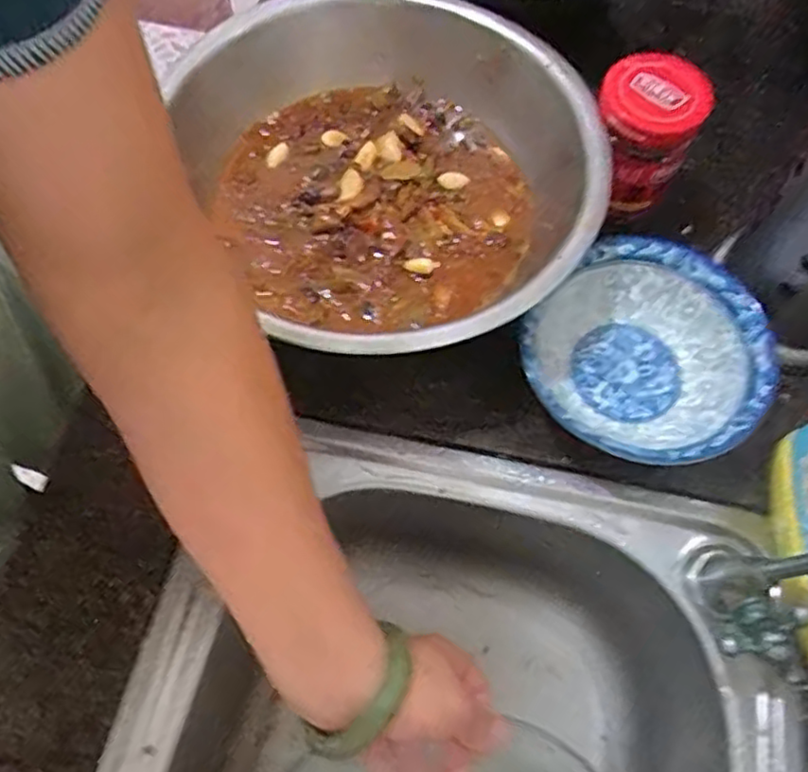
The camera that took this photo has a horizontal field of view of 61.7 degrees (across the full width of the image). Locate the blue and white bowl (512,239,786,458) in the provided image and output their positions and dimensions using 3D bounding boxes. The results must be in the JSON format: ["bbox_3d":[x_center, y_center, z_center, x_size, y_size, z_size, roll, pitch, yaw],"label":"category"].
[{"bbox_3d":[0.149,-0.015,0.429,0.145,0.051,0.137,0,68,1],"label":"blue and white bowl"}]

